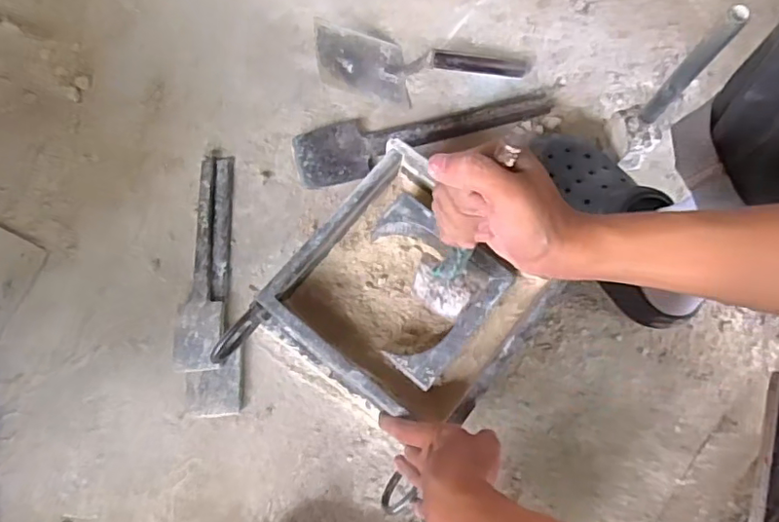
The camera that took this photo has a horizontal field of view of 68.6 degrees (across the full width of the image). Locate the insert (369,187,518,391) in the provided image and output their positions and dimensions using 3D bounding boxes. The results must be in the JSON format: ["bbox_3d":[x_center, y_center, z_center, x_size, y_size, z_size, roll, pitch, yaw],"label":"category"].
[{"bbox_3d":[0.027,0.030,0.583,0.145,0.045,0.145,38,73,13],"label":"insert"}]

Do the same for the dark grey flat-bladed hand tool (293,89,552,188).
[{"bbox_3d":[0.049,-0.166,0.751,0.345,0.029,0.083,-12,70,-5],"label":"dark grey flat-bladed hand tool"}]

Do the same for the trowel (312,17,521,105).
[{"bbox_3d":[0.047,-0.261,0.748,0.277,0.073,0.104,-1,72,0],"label":"trowel"}]

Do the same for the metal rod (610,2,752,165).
[{"bbox_3d":[0.299,-0.177,0.627,0.034,0.257,0.052,-14,70,-6],"label":"metal rod"}]

